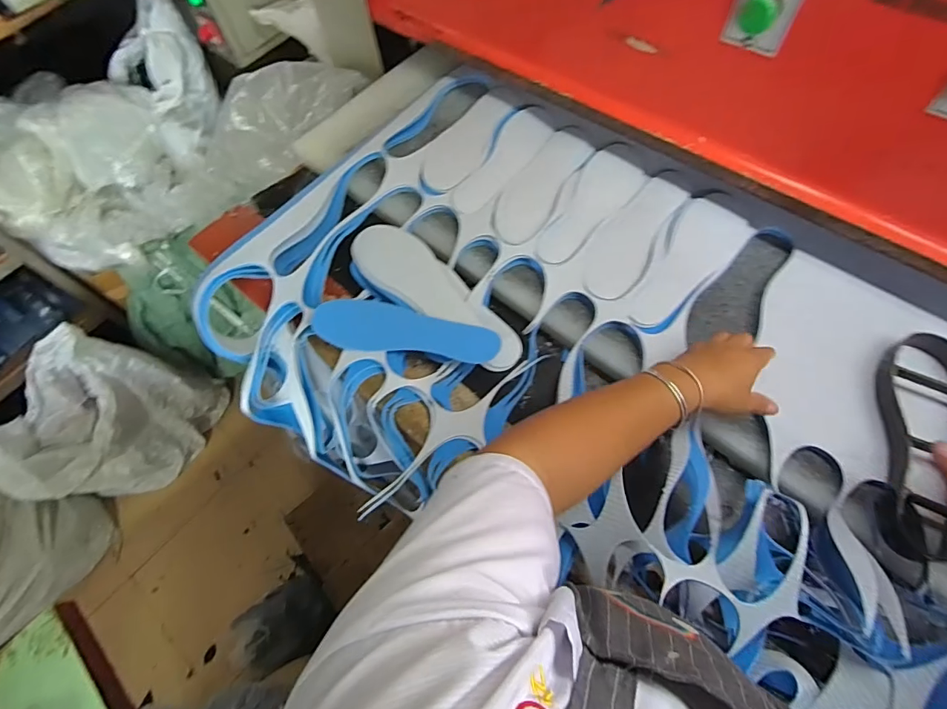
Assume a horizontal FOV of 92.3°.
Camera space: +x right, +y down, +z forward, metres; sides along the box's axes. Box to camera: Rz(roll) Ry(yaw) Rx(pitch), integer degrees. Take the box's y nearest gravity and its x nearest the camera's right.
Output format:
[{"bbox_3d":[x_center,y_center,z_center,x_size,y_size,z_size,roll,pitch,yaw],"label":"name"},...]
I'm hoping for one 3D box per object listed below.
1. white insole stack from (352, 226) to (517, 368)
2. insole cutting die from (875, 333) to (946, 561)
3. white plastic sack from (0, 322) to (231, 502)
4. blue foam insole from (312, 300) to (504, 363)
[{"bbox_3d":[-0.056,-0.090,0.648,0.300,0.013,0.099,35,73,16],"label":"white insole stack"},{"bbox_3d":[0.485,0.087,0.486,0.095,0.047,0.255,22,72,12],"label":"insole cutting die"},{"bbox_3d":[-1.130,0.202,1.410,0.254,0.559,0.500,30,71,15],"label":"white plastic sack"},{"bbox_3d":[-0.089,-0.038,0.618,0.243,0.021,0.081,5,58,-5],"label":"blue foam insole"}]

